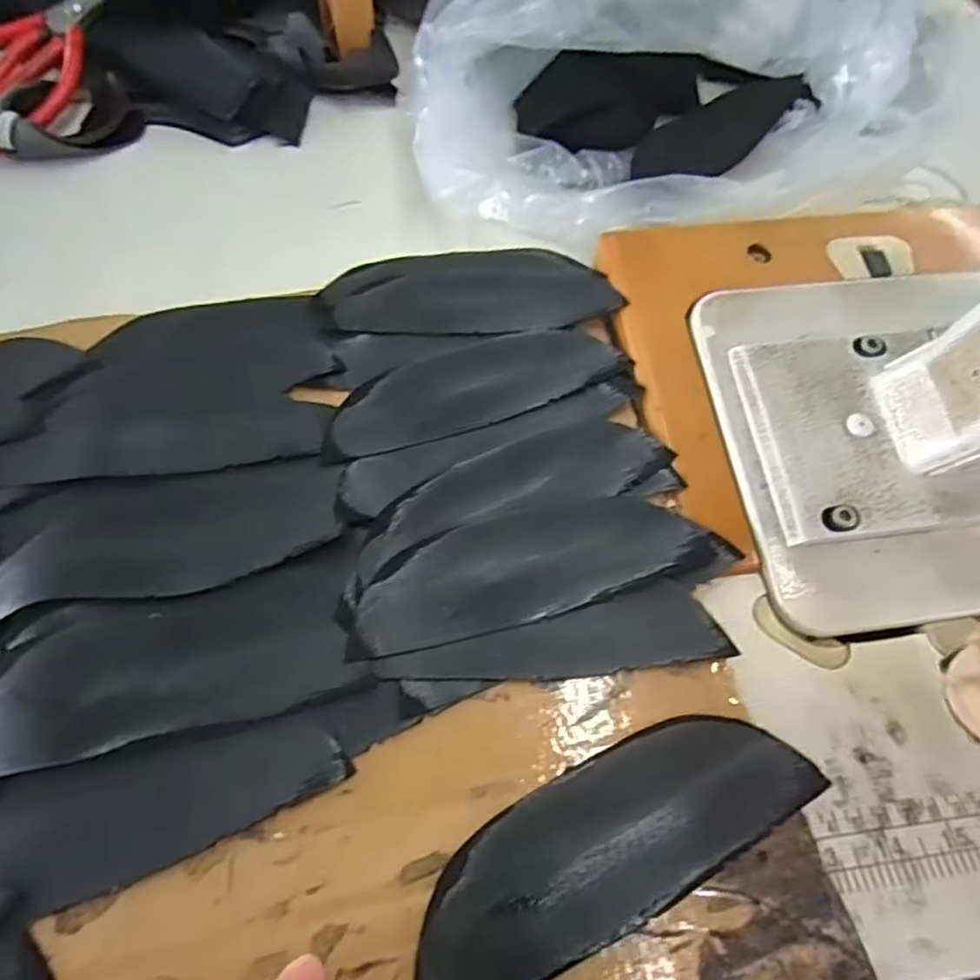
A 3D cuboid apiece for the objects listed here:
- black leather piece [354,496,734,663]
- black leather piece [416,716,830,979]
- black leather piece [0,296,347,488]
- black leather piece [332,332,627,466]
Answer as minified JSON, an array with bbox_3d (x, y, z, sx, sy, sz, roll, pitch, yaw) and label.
[{"bbox_3d":[0.019,0.030,0.284,0.155,0.005,0.046,-14,61,-11],"label":"black leather piece"},{"bbox_3d":[0.040,0.120,0.231,0.147,0.006,0.049,-24,63,-16],"label":"black leather piece"},{"bbox_3d":[-0.149,-0.052,0.325,0.143,0.006,0.107,-4,58,-7],"label":"black leather piece"},{"bbox_3d":[-0.009,-0.052,0.331,0.148,0.005,0.049,-18,59,-11],"label":"black leather piece"}]

